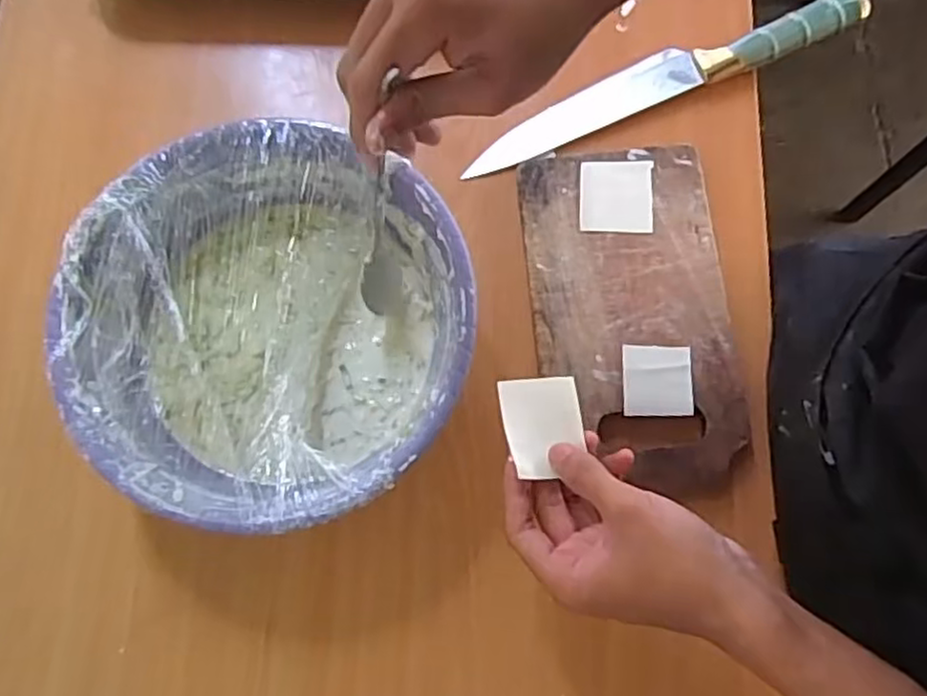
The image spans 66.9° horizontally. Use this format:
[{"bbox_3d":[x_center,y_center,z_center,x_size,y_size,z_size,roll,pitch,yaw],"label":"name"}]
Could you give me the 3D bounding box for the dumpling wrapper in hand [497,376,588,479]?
[{"bbox_3d":[0.045,0.041,0.395,0.044,0.009,0.054,-5,70,-3],"label":"dumpling wrapper in hand"}]

